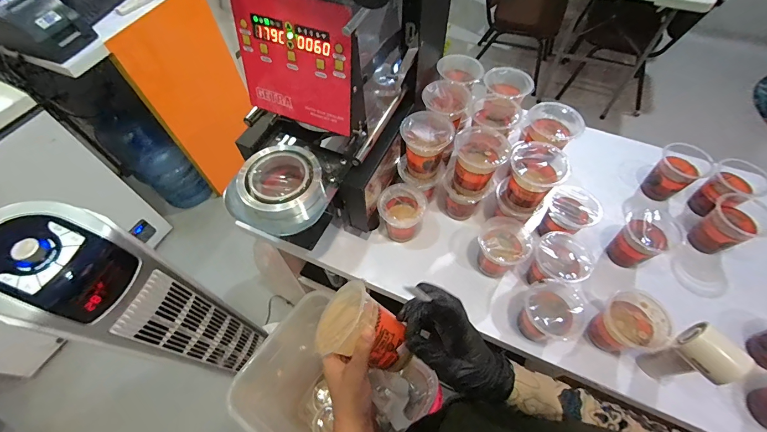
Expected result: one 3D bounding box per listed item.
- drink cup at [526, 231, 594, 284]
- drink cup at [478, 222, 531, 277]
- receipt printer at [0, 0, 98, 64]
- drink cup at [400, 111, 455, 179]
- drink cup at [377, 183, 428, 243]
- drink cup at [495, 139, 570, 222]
[{"bbox_3d":[0.298,0.091,0.601,0.084,0.116,0.088,0,58,1],"label":"drink cup"},{"bbox_3d":[0.212,0.066,0.623,0.083,0.101,0.084,23,62,15],"label":"drink cup"},{"bbox_3d":[-1.071,-0.601,1.057,0.211,0.112,0.169,19,61,12],"label":"receipt printer"},{"bbox_3d":[0.076,-0.121,0.621,0.086,0.109,0.086,0,58,1],"label":"drink cup"},{"bbox_3d":[0.034,-0.001,0.664,0.085,0.095,0.084,0,58,1],"label":"drink cup"},{"bbox_3d":[0.252,-0.057,0.591,0.087,0.120,0.090,37,66,21],"label":"drink cup"}]

